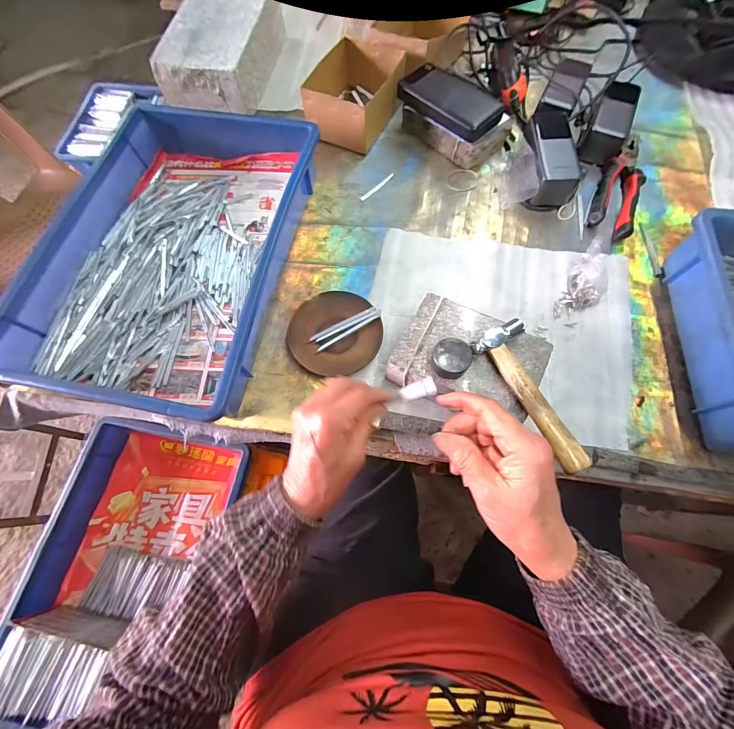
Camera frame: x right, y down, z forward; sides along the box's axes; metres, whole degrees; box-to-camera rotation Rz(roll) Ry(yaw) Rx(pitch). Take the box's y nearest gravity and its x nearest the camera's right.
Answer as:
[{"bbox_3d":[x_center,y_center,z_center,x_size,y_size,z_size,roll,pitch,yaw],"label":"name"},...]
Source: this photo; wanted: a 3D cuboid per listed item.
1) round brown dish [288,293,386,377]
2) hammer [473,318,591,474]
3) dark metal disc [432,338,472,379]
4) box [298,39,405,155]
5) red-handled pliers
[{"bbox_3d":[-0.040,-0.039,0.421,0.113,0.016,0.113,0,70,0],"label":"round brown dish"},{"bbox_3d":[0.165,0.027,0.323,0.055,0.015,0.150,-25,72,-9],"label":"hammer"},{"bbox_3d":[0.085,-0.006,0.338,0.037,0.022,0.035,11,70,4],"label":"dark metal disc"},{"bbox_3d":[-0.018,-0.435,0.540,0.121,0.068,0.164,26,72,10],"label":"box"},{"bbox_3d":[0.378,-0.271,0.498,0.055,0.023,0.202,22,71,8],"label":"red-handled pliers"}]

